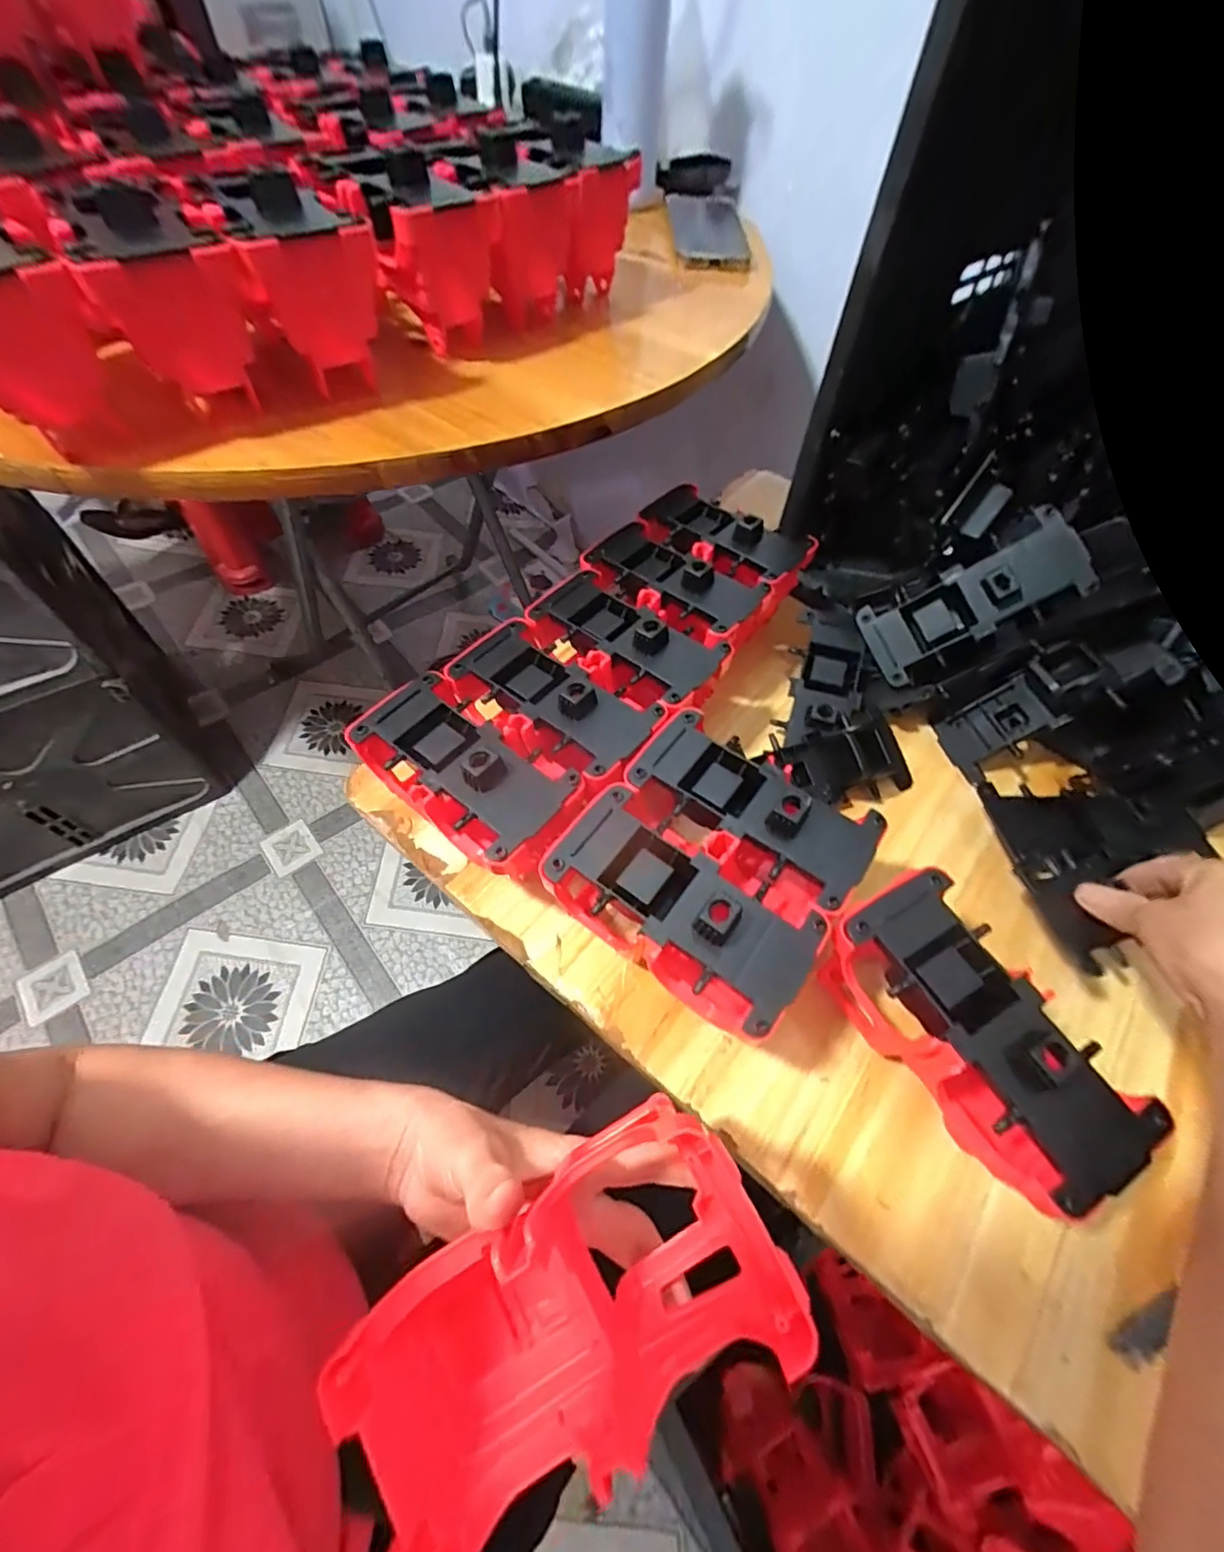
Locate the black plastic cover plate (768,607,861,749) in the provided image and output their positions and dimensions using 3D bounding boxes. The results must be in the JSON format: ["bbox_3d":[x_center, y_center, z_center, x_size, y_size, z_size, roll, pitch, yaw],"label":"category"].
[{"bbox_3d":[0.182,-0.082,0.472,0.059,0.024,0.132,17,72,9],"label":"black plastic cover plate"}]

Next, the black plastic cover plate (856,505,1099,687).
[{"bbox_3d":[0.283,-0.139,0.439,0.023,0.150,0.067,-13,76,-59],"label":"black plastic cover plate"}]

